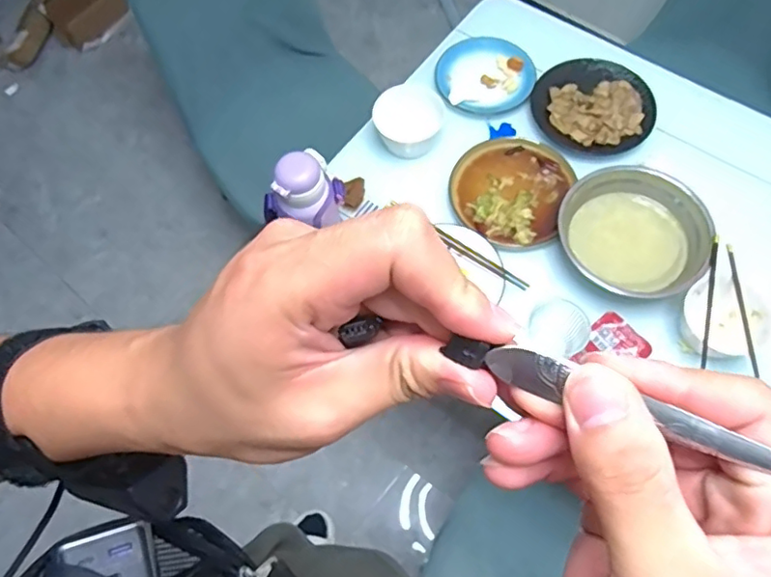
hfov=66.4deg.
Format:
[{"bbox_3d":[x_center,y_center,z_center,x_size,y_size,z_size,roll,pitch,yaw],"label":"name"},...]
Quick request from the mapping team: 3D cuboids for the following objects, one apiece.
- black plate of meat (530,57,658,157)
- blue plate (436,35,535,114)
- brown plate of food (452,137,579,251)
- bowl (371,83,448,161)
[{"bbox_3d":[0.359,-0.315,1.013,0.190,0.028,0.190,-1,66,3],"label":"black plate of meat"},{"bbox_3d":[0.177,-0.387,1.053,0.165,0.017,0.163,-1,66,3],"label":"blue plate"},{"bbox_3d":[0.203,-0.166,0.957,0.179,0.023,0.203,20,69,12],"label":"brown plate of food"},{"bbox_3d":[0.040,-0.281,0.973,0.116,0.075,0.101,-9,66,0],"label":"bowl"}]

